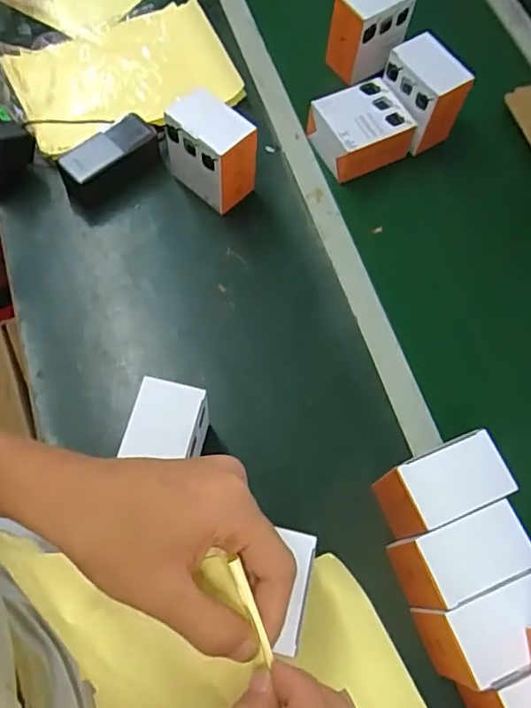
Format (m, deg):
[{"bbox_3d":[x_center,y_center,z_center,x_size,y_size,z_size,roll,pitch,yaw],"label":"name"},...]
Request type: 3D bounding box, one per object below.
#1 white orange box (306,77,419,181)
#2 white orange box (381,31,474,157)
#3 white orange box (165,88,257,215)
[{"bbox_3d":[0.131,-0.310,0.788,0.114,0.067,0.104,-21,70,-12],"label":"white orange box"},{"bbox_3d":[0.212,-0.355,0.771,0.064,0.107,0.109,-30,72,-14],"label":"white orange box"},{"bbox_3d":[-0.074,-0.259,0.722,0.110,0.126,0.069,41,71,13],"label":"white orange box"}]

